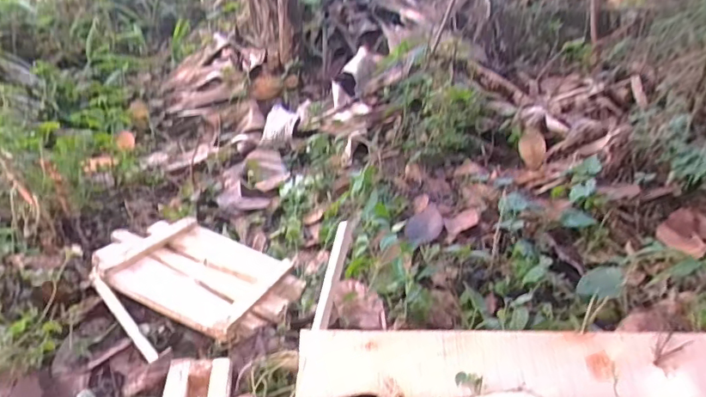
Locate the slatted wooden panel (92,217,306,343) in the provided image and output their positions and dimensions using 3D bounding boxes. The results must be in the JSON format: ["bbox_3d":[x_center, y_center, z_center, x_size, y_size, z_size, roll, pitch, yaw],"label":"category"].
[{"bbox_3d":[-0.286,0.134,0.967,0.360,0.026,0.256,21,26,13],"label":"slatted wooden panel"}]

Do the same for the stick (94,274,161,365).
[{"bbox_3d":[-0.385,0.202,0.856,0.018,0.019,0.187,-30,65,-36],"label":"stick"}]

